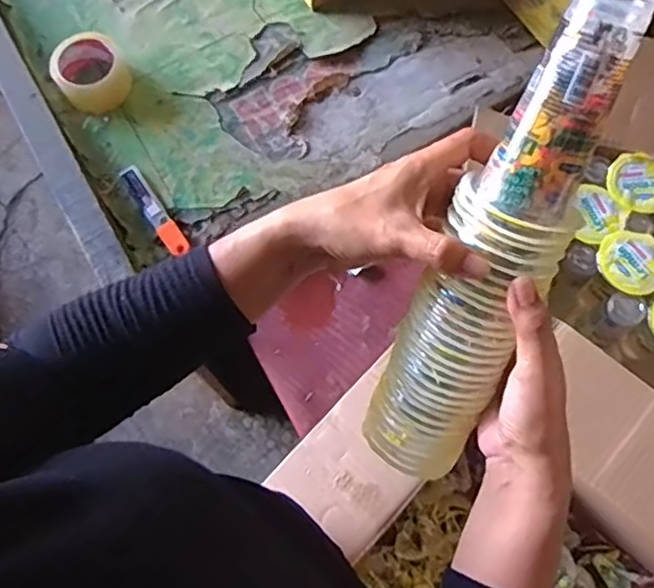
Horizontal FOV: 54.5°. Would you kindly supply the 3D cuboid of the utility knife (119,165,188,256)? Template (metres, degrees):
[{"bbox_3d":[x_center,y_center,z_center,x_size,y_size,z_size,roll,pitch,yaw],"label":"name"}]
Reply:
[{"bbox_3d":[-0.228,-0.112,0.826,0.028,0.015,0.138,-35,75,-9],"label":"utility knife"}]

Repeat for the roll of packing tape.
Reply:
[{"bbox_3d":[-0.322,-0.303,0.870,0.097,0.048,0.095,0,72,1],"label":"roll of packing tape"}]

